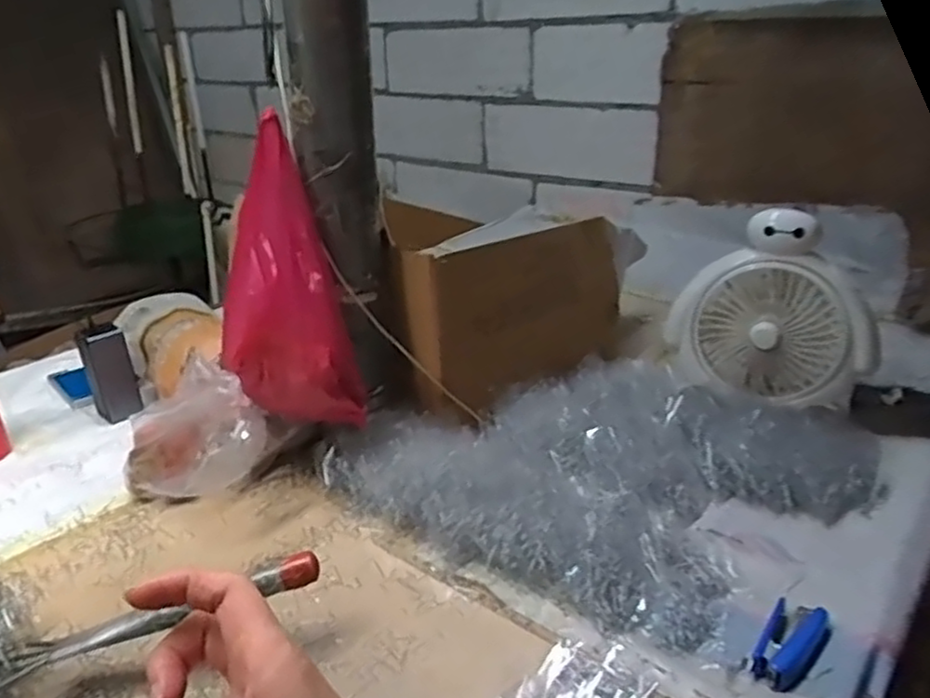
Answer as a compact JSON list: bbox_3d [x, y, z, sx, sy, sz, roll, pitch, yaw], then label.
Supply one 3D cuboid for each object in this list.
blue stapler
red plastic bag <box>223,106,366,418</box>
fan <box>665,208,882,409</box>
[{"bbox_3d":[0.281,0.251,0.610,0.043,0.019,0.106,20,31,38],"label":"blue stapler"},{"bbox_3d":[-0.193,-0.063,0.751,0.136,0.292,0.116,-10,26,-20],"label":"red plastic bag"},{"bbox_3d":[0.434,-0.064,0.975,0.261,0.244,0.139,10,26,22],"label":"fan"}]

